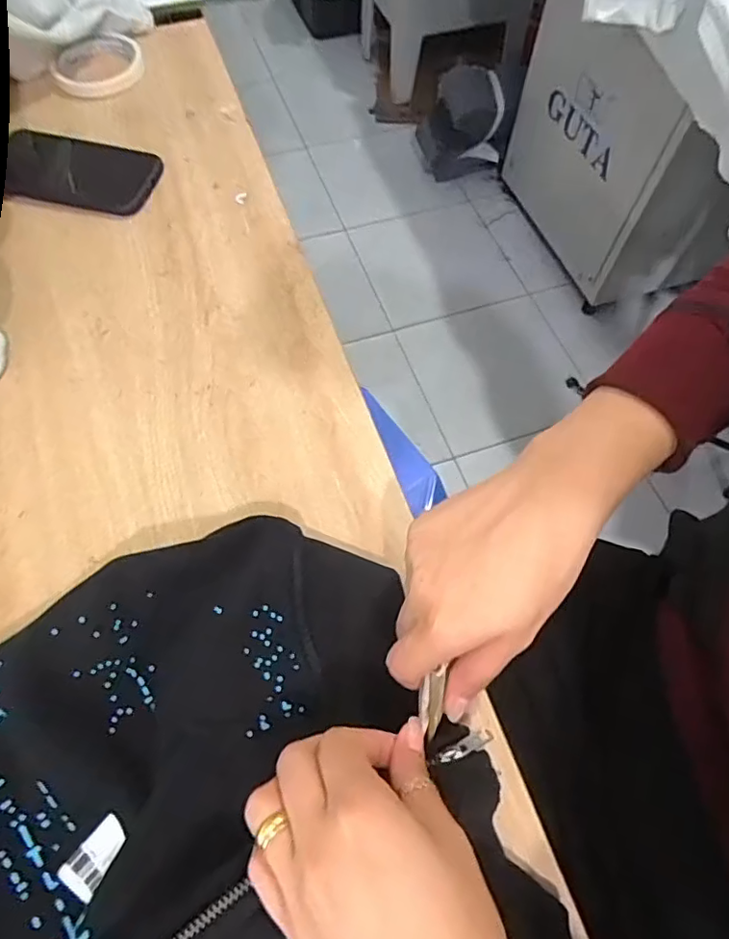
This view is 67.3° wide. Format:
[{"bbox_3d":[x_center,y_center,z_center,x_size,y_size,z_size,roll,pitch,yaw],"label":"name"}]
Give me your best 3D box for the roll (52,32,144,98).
[{"bbox_3d":[-0.278,-0.424,0.571,0.092,0.021,0.092,0,65,-1],"label":"roll"}]

